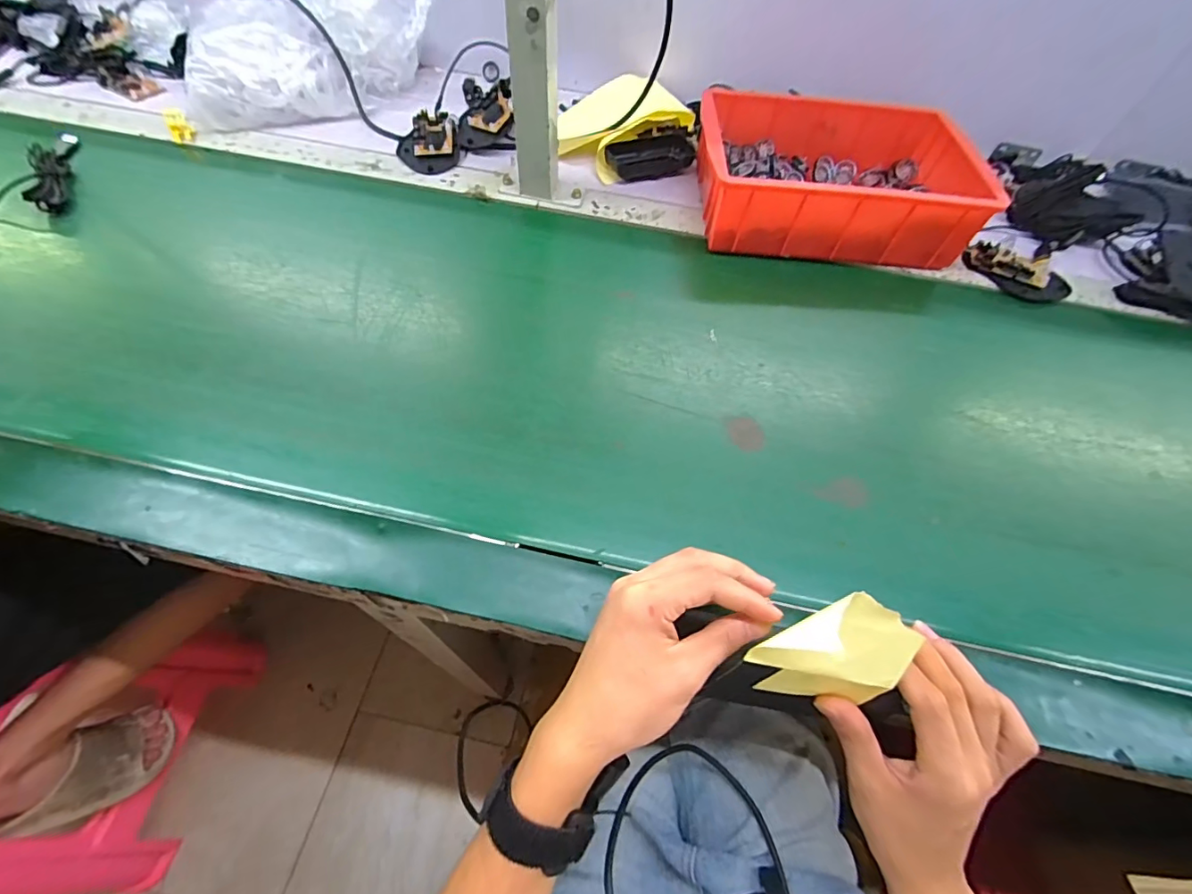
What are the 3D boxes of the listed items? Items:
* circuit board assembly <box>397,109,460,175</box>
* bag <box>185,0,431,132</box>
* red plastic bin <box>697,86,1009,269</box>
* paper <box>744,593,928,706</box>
[{"bbox_3d":[-0.202,-0.371,0.605,0.070,0.022,0.097,-6,60,-8],"label":"circuit board assembly"},{"bbox_3d":[-0.351,-0.505,0.627,0.322,0.097,0.155,-23,64,-17],"label":"bag"},{"bbox_3d":[0.260,-0.308,0.567,0.284,0.087,0.204,4,59,-2],"label":"red plastic bin"},{"bbox_3d":[0.139,0.119,0.277,0.101,0.071,0.030,19,16,-20],"label":"paper"}]

